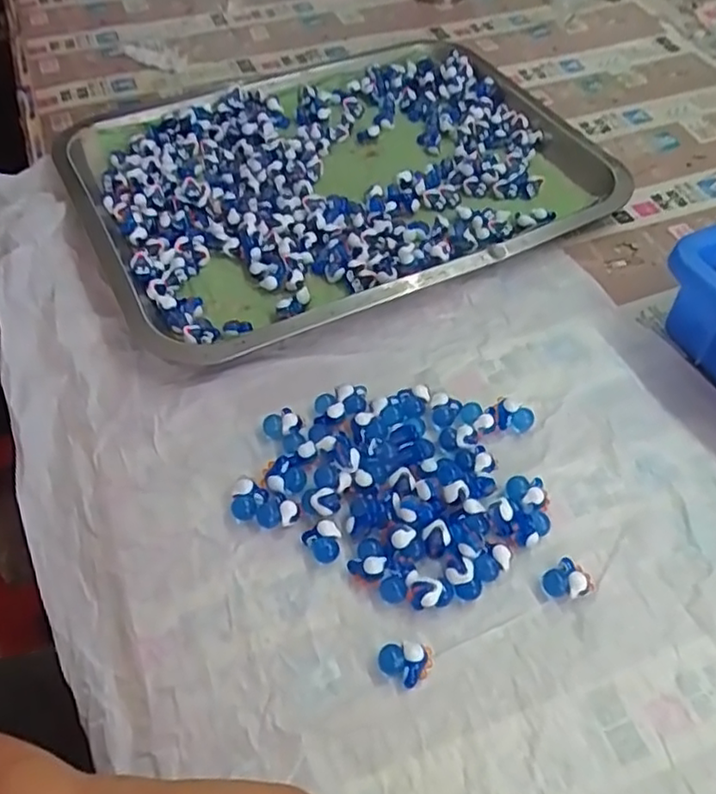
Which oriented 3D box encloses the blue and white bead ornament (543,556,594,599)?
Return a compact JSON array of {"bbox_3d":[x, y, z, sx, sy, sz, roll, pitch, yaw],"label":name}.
[{"bbox_3d":[0.095,0.083,0.293,0.021,0.009,0.016,-18,56,-13],"label":"blue and white bead ornament"}]

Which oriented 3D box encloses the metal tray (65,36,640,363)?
[{"bbox_3d":[-0.019,-0.162,0.468,0.343,0.022,0.263,-24,57,-16],"label":"metal tray"}]

